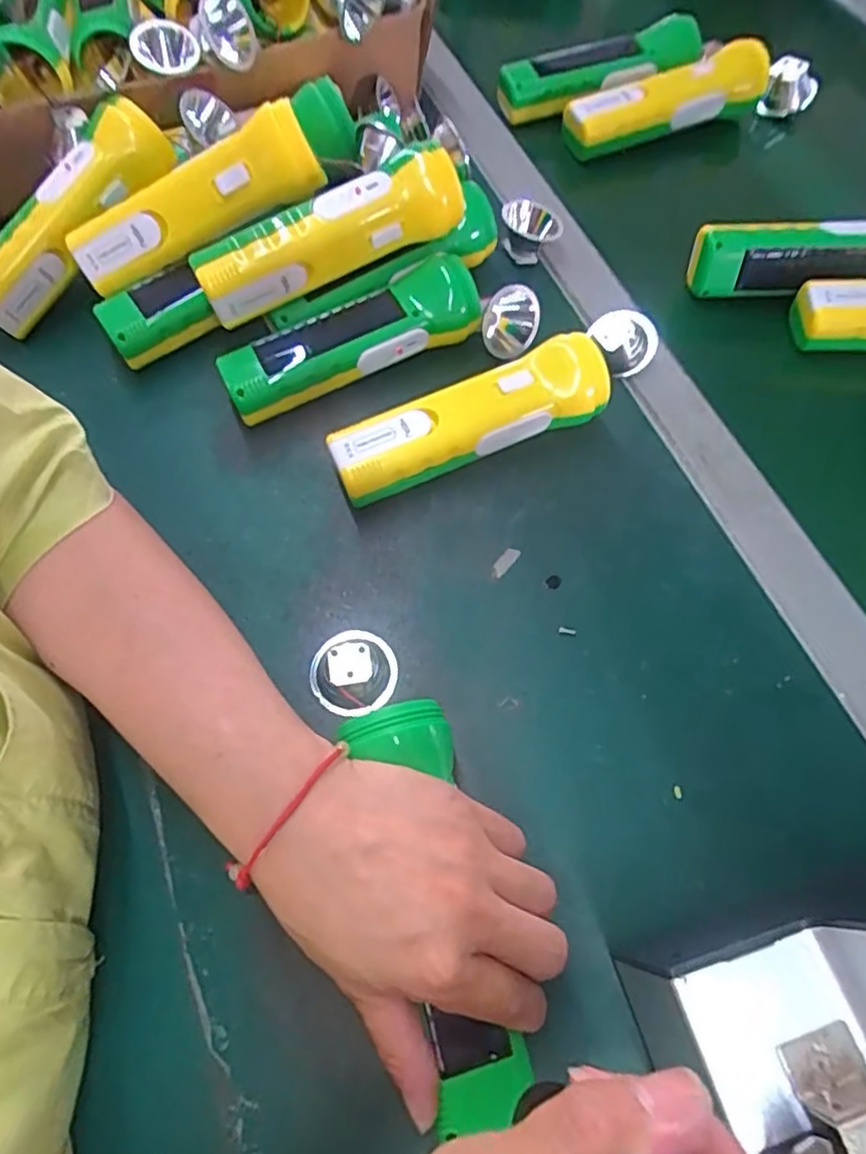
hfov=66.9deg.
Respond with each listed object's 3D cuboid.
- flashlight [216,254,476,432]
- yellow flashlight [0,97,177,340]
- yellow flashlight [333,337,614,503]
[{"bbox_3d":[-0.051,-0.146,0.414,0.164,0.046,0.045,-24,66,-10],"label":"flashlight"},{"bbox_3d":[-0.236,-0.231,0.423,0.047,0.040,0.164,37,88,17],"label":"yellow flashlight"},{"bbox_3d":[0.021,-0.088,0.382,0.159,0.049,0.041,-23,66,-9],"label":"yellow flashlight"}]

